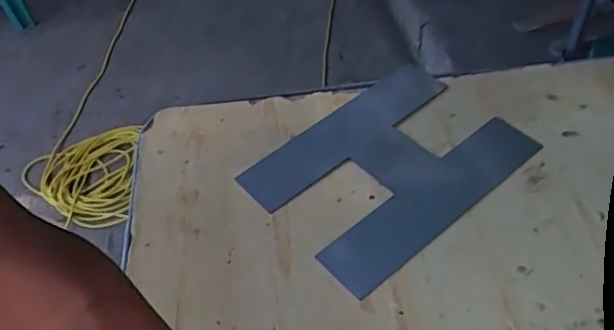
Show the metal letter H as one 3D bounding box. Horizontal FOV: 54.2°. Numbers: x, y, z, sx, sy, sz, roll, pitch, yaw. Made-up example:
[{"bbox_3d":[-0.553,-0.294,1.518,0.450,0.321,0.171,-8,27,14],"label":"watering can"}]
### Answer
[{"bbox_3d":[0.077,-0.002,0.569,0.231,0.011,0.170,-36,62,-21],"label":"metal letter H"}]

